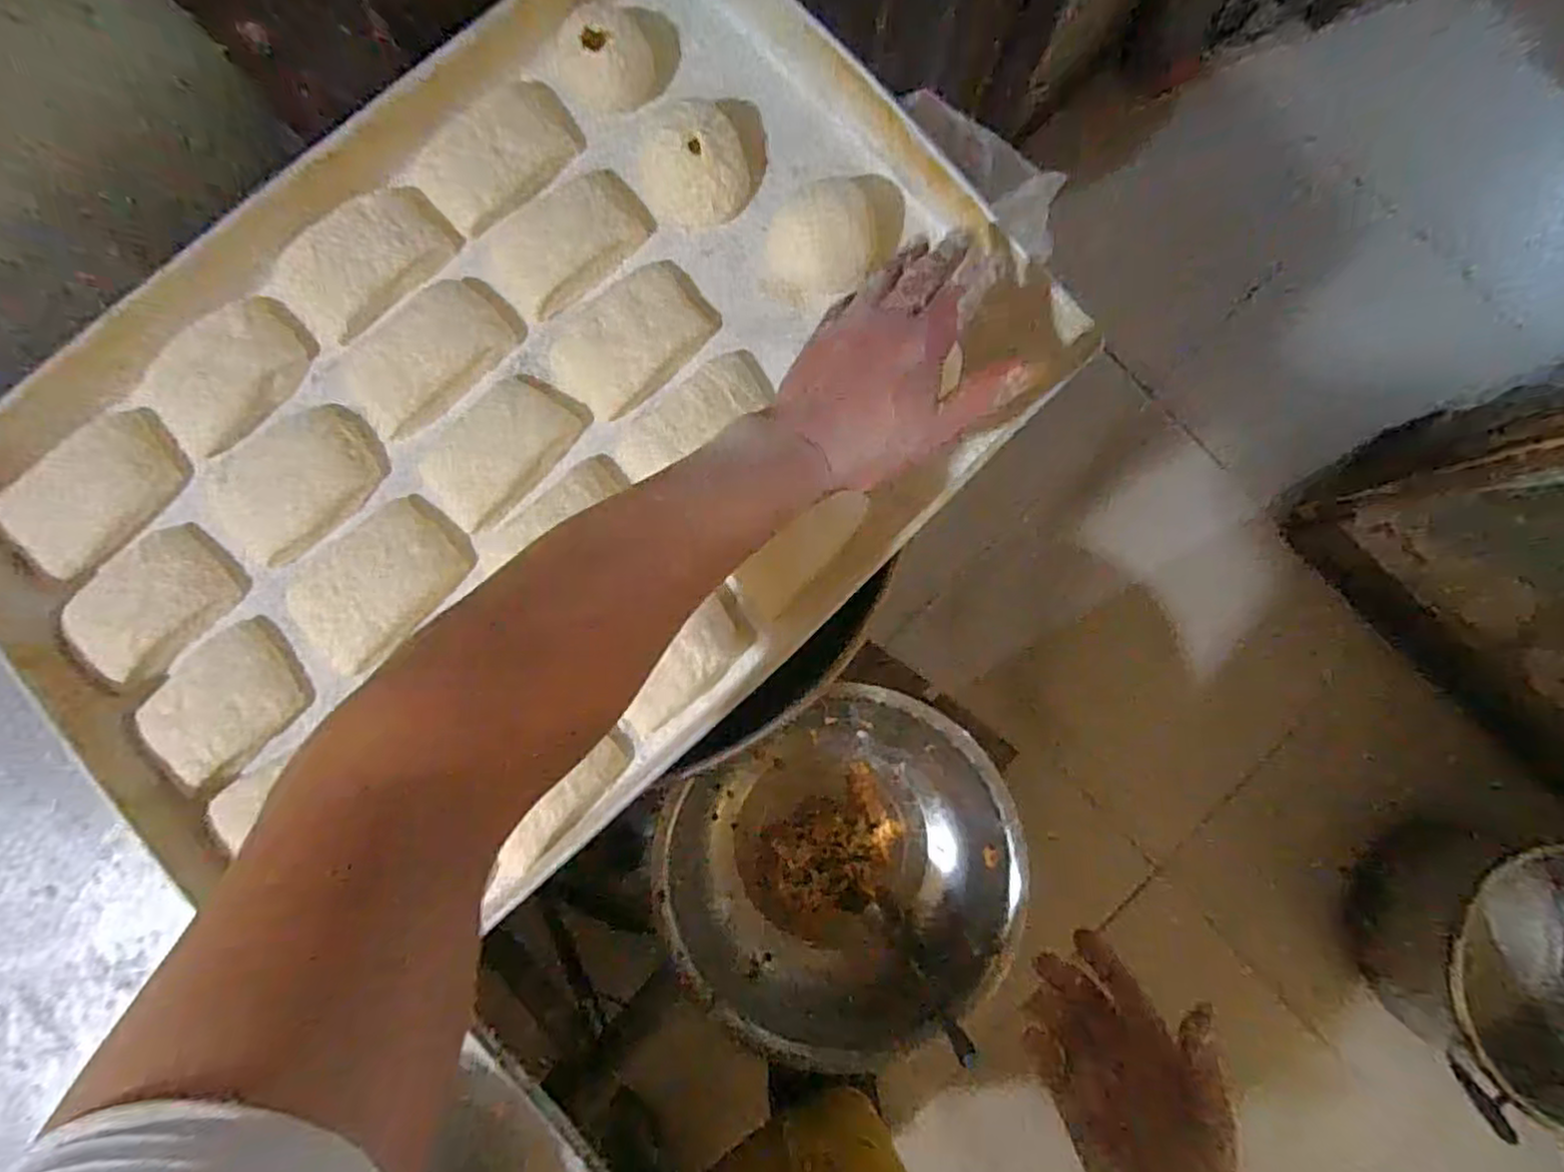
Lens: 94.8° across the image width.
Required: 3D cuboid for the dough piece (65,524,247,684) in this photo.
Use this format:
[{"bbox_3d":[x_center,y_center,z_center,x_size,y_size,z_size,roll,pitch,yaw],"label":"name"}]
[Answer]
[{"bbox_3d":[-0.404,0.009,0.463,0.067,0.020,0.096,43,87,4],"label":"dough piece"}]

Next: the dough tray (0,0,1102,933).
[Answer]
[{"bbox_3d":[-0.165,-0.101,0.454,0.622,0.042,0.436,-43,86,-3],"label":"dough tray"}]

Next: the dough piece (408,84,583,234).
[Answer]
[{"bbox_3d":[-0.186,-0.284,0.477,0.110,0.024,0.063,-37,86,-3],"label":"dough piece"}]

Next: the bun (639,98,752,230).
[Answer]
[{"bbox_3d":[-0.057,-0.275,0.469,0.068,0.035,0.067,0,85,0],"label":"bun"}]

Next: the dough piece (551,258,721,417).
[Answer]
[{"bbox_3d":[-0.096,-0.163,0.467,0.106,0.026,0.067,-42,86,-3],"label":"dough piece"}]

